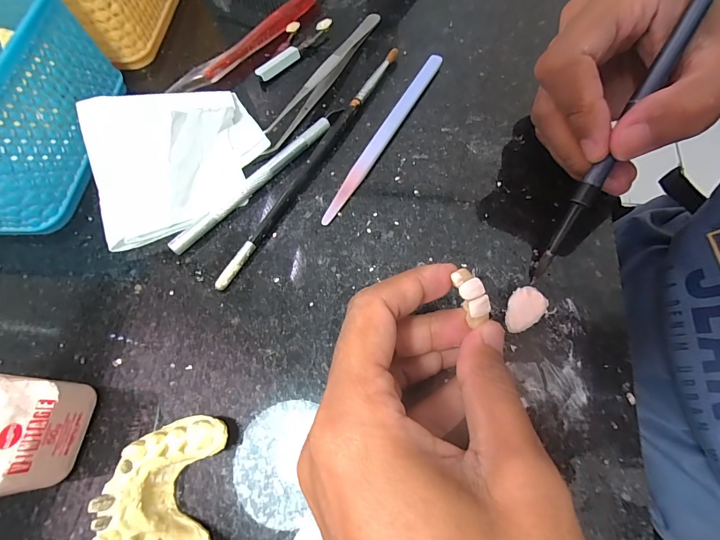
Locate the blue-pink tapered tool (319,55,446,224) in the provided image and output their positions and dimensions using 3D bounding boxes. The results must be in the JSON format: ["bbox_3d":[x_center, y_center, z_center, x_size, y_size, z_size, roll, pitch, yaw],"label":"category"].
[{"bbox_3d":[0.016,-0.082,0.211,0.009,0.004,0.138,31,73,0],"label":"blue-pink tapered tool"}]

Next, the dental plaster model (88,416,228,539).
[{"bbox_3d":[-0.073,0.087,0.135,0.037,0.026,0.053,-3,66,2],"label":"dental plaster model"}]

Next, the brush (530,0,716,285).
[{"bbox_3d":[0.119,-0.069,0.151,0.008,0.011,0.168,29,104,15],"label":"brush"}]

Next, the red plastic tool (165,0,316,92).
[{"bbox_3d":[-0.075,-0.160,0.243,0.012,0.014,0.129,41,74,18],"label":"red plastic tool"}]

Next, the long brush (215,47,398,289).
[{"bbox_3d":[-0.025,-0.068,0.205,0.010,0.009,0.186,28,71,14],"label":"long brush"}]

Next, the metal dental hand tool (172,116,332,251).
[{"bbox_3d":[-0.061,-0.050,0.200,0.010,0.008,0.113,41,74,18],"label":"metal dental hand tool"}]

